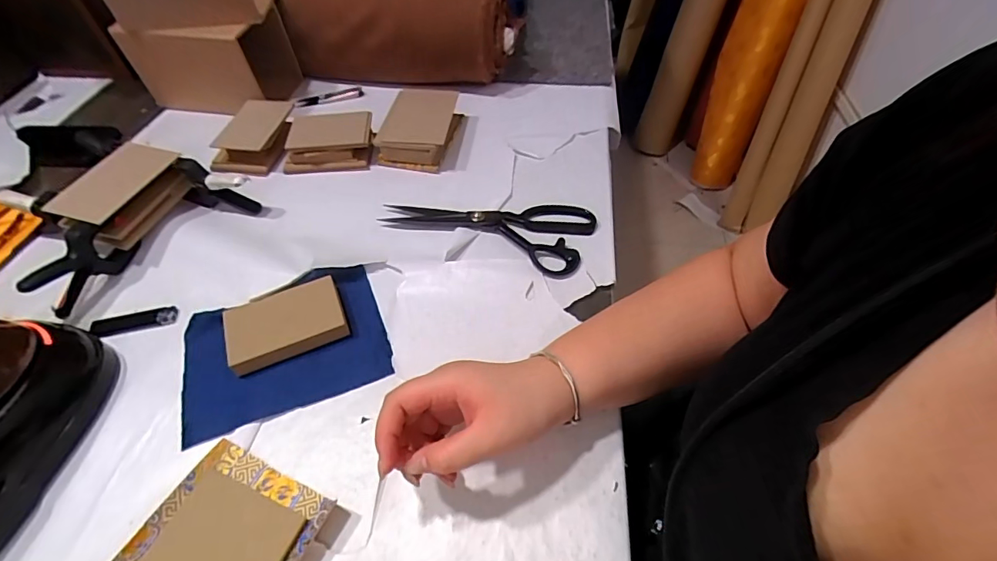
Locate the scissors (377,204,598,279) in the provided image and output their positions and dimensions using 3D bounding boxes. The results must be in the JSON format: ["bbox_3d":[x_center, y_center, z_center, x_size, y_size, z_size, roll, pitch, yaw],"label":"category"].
[{"bbox_3d":[-0.011,-0.069,0.534,0.230,0.009,0.100,15,54,12],"label":"scissors"}]

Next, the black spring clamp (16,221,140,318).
[{"bbox_3d":[-0.423,-0.016,0.468,0.027,0.058,0.095,17,55,14],"label":"black spring clamp"}]

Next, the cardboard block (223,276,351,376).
[{"bbox_3d":[-0.205,0.040,0.447,0.104,0.021,0.068,-22,55,-15],"label":"cardboard block"}]

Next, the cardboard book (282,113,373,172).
[{"bbox_3d":[-0.220,-0.184,0.609,0.110,0.036,0.091,-4,52,-2],"label":"cardboard book"}]

